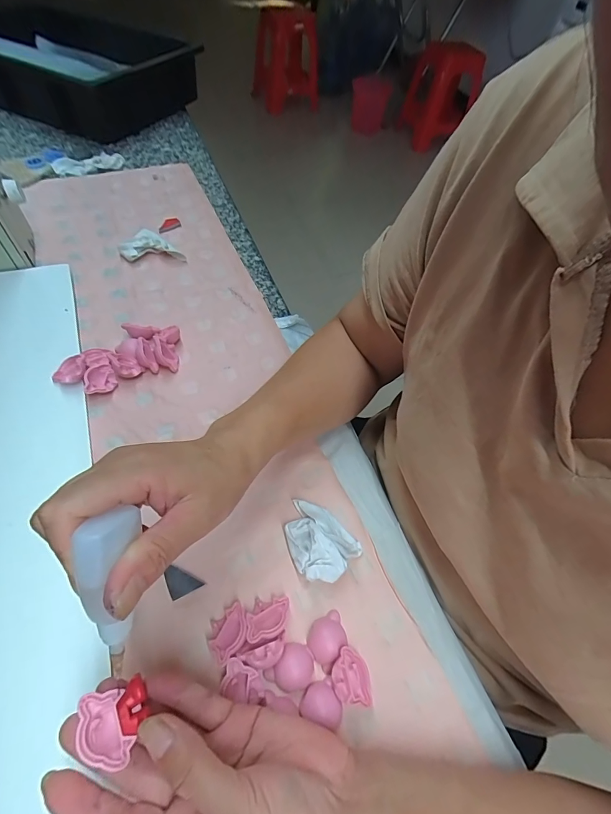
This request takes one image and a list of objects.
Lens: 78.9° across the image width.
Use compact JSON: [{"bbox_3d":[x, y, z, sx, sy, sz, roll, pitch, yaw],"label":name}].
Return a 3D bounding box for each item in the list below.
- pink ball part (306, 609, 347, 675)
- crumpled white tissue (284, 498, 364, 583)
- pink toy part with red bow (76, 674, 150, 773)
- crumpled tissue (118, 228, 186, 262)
[{"bbox_3d":[0.017,0.172,0.272,0.029,0.014,0.032,-21,61,-19],"label":"pink ball part"},{"bbox_3d":[0.008,0.110,0.307,0.065,0.020,0.051,40,63,22],"label":"crumpled white tissue"},{"bbox_3d":[-0.099,0.164,0.193,0.032,0.010,0.032,-15,58,-12],"label":"pink toy part with red bow"},{"bbox_3d":[-0.208,-0.220,0.505,0.084,0.017,0.048,-6,56,-6],"label":"crumpled tissue"}]

